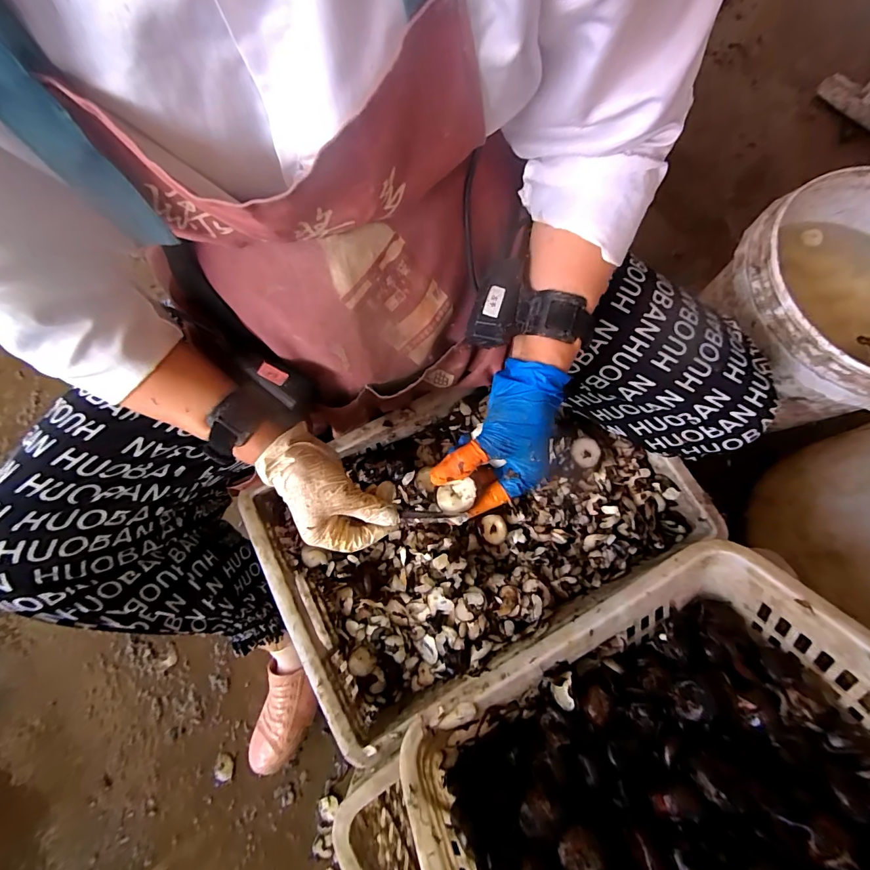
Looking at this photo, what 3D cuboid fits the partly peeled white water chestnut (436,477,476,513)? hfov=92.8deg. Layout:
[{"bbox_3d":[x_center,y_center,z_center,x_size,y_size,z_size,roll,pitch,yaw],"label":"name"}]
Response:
[{"bbox_3d":[0.020,0.051,0.351,0.035,0.017,0.024,-20,96,17],"label":"partly peeled white water chestnut"}]

